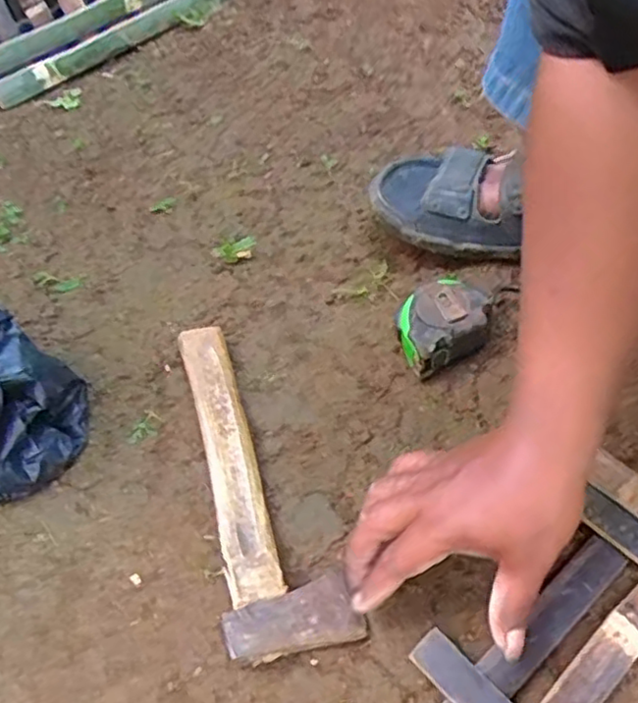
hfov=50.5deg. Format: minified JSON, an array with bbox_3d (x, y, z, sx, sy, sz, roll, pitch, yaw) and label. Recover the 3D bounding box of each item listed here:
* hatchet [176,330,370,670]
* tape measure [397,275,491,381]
[{"bbox_3d":[-0.050,0.087,0.504,0.079,0.025,0.267,-16,53,-7],"label":"hatchet"},{"bbox_3d":[0.100,-0.023,0.564,0.081,0.040,0.058,-31,56,-17],"label":"tape measure"}]

